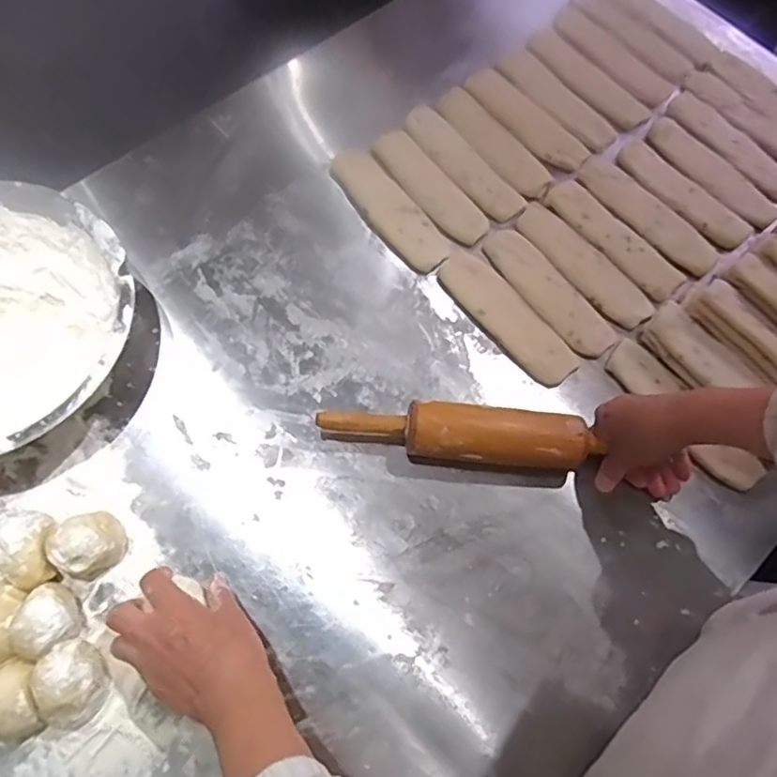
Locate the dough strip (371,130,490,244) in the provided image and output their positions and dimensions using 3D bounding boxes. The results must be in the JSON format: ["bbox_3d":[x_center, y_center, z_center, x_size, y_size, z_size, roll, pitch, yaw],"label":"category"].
[{"bbox_3d":[0.050,-0.243,0.709,0.059,0.009,0.175,-34,74,-15],"label":"dough strip"}]

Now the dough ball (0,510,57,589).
[{"bbox_3d":[-0.313,0.140,0.519,0.052,0.045,0.064,4,68,-1],"label":"dough ball"}]

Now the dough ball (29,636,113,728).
[{"bbox_3d":[-0.258,0.240,0.480,0.046,0.047,0.058,-30,73,-14],"label":"dough ball"}]

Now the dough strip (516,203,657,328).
[{"bbox_3d":[0.223,-0.143,0.681,0.061,0.009,0.185,-37,75,-16],"label":"dough strip"}]

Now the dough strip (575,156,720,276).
[{"bbox_3d":[0.308,-0.209,0.711,0.055,0.009,0.192,-40,76,-16],"label":"dough strip"}]

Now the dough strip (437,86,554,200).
[{"bbox_3d":[0.129,-0.313,0.749,0.055,0.014,0.190,-32,74,-14],"label":"dough strip"}]

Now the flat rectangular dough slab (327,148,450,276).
[{"bbox_3d":[0.000,-0.212,0.695,0.061,0.013,0.182,-34,74,-15],"label":"flat rectangular dough slab"}]

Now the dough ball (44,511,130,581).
[{"bbox_3d":[-0.263,0.137,0.519,0.051,0.053,0.042,-35,74,-15],"label":"dough ball"}]

